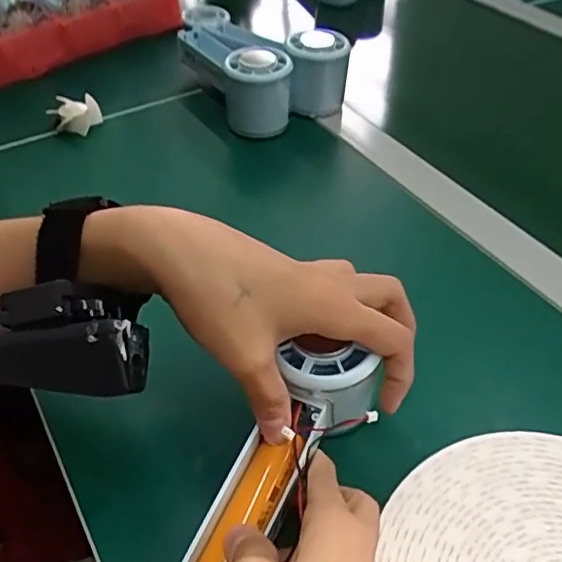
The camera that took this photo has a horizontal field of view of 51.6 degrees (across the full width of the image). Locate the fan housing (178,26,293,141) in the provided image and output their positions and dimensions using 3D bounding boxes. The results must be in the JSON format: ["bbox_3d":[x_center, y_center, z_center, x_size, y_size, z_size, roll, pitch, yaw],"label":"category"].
[{"bbox_3d":[-0.046,-0.196,0.533,0.056,0.060,0.160,-24,51,-22],"label":"fan housing"}]

